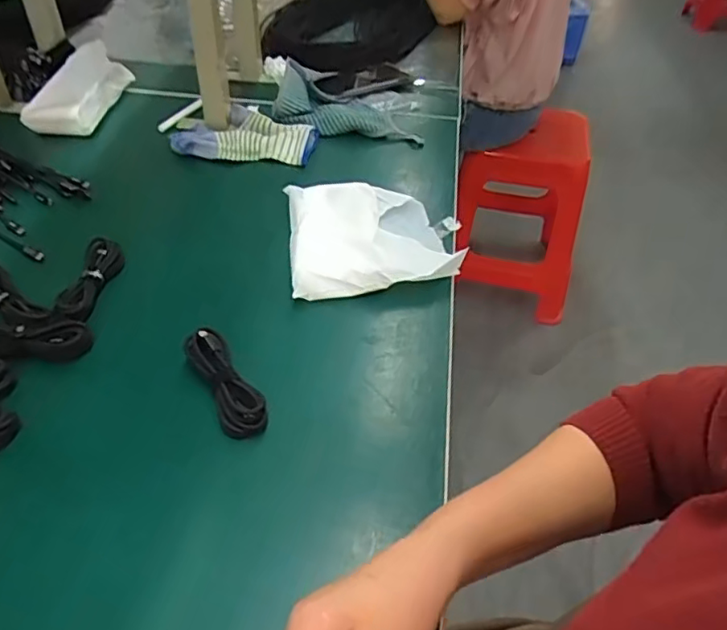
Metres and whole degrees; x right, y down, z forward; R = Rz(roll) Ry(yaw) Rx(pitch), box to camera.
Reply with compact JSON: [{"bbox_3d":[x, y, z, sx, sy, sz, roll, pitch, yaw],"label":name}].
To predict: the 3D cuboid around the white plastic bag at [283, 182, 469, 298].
[{"bbox_3d":[0.005,-0.088,0.620,0.165,0.031,0.169,-6,45,-8],"label":"white plastic bag"}]

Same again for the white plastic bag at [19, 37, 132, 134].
[{"bbox_3d":[-0.398,-0.315,0.817,0.088,0.061,0.167,3,44,0],"label":"white plastic bag"}]

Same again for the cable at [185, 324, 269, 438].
[{"bbox_3d":[-0.113,0.053,0.477,0.036,0.021,0.106,-23,49,-24],"label":"cable"}]

